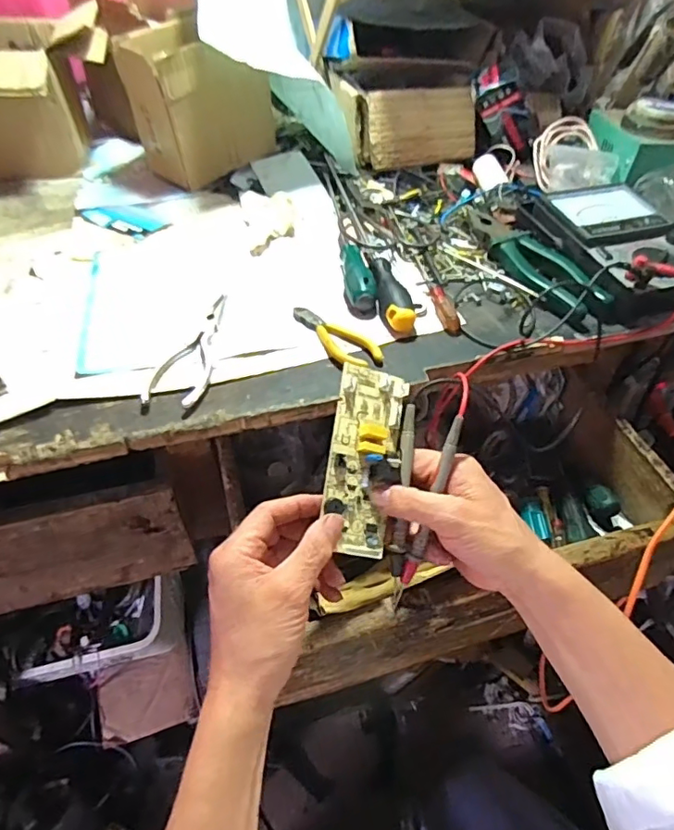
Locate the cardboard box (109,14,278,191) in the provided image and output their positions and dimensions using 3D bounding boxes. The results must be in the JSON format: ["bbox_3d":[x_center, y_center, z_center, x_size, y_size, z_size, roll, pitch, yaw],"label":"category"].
[{"bbox_3d":[-0.162,-0.371,0.647,0.155,0.141,0.085,-33,56,-29],"label":"cardboard box"}]

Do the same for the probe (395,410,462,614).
[{"bbox_3d":[0.067,0.073,0.400,0.011,0.007,0.149,20,92,16],"label":"probe"}]

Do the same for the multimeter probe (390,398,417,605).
[{"bbox_3d":[0.050,0.066,0.409,0.012,0.012,0.150,5,81,3],"label":"multimeter probe"}]

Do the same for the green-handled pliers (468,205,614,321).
[{"bbox_3d":[0.197,-0.169,0.570,0.059,0.026,0.210,-13,48,-14],"label":"green-handled pliers"}]

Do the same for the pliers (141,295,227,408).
[{"bbox_3d":[-0.125,-0.062,0.477,0.047,0.007,0.147,7,46,4],"label":"pliers"}]

